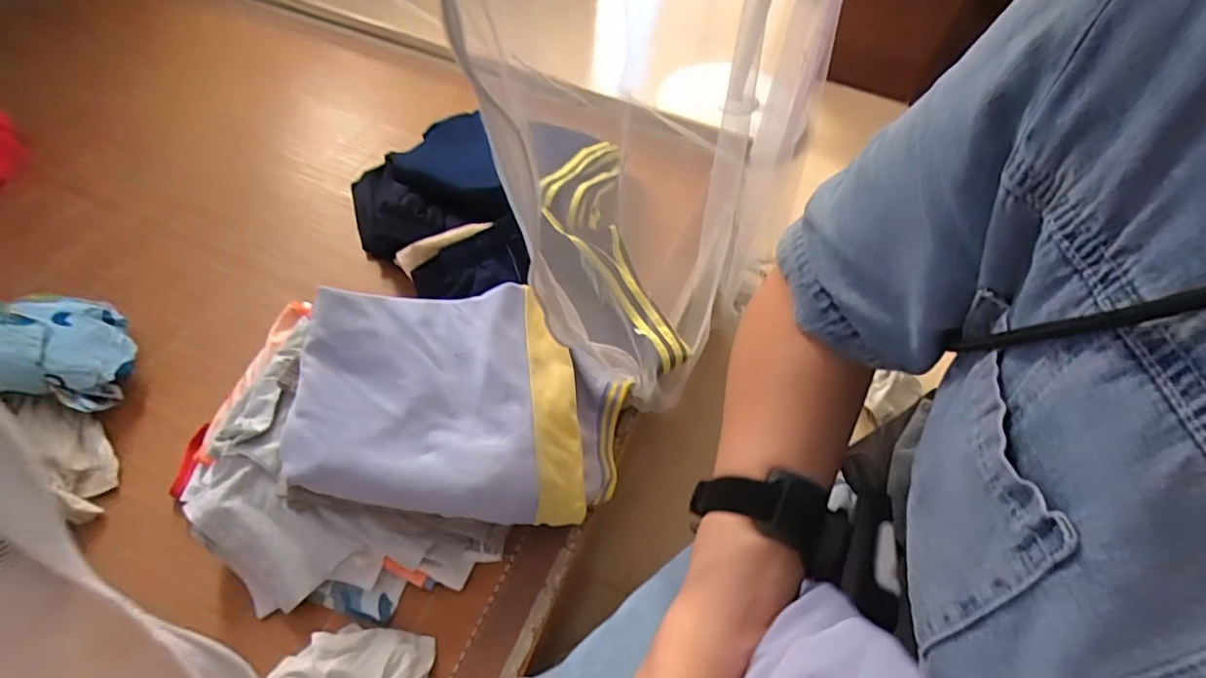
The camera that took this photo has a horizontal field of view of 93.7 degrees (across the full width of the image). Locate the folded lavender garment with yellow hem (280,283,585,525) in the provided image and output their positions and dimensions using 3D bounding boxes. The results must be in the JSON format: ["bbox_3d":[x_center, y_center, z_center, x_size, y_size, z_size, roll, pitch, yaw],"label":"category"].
[{"bbox_3d":[-0.154,0.057,0.545,0.251,0.086,0.216,-5,57,-7],"label":"folded lavender garment with yellow hem"}]

